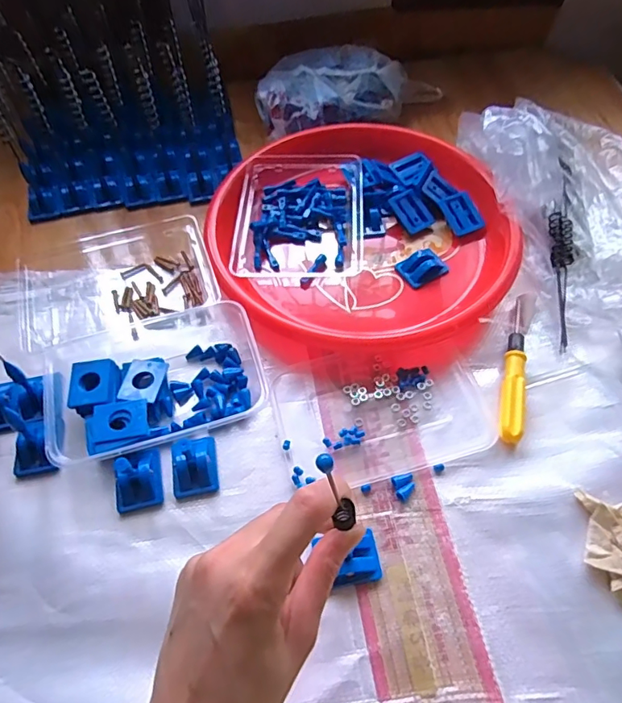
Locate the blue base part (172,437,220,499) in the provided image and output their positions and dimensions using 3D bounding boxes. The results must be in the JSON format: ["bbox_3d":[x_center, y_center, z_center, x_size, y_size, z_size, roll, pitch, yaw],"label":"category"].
[{"bbox_3d":[-0.089,0.085,0.382,0.033,0.018,0.043,-10,57,-5],"label":"blue base part"}]

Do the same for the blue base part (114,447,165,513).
[{"bbox_3d":[-0.129,0.094,0.375,0.032,0.021,0.042,-12,57,-6],"label":"blue base part"}]

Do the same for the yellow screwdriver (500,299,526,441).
[{"bbox_3d":[0.172,0.011,0.424,0.016,0.016,0.142,13,58,10],"label":"yellow screwdriver"}]

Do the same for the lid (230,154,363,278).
[{"bbox_3d":[-0.009,-0.133,0.512,0.121,0.035,0.166,1,57,2],"label":"lid"}]

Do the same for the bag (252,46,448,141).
[{"bbox_3d":[0.044,-0.323,0.617,0.231,0.055,0.115,-25,60,-15],"label":"bag"}]

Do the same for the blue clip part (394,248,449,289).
[{"bbox_3d":[0.108,-0.082,0.484,0.043,0.019,0.031,-26,60,-15],"label":"blue clip part"}]

